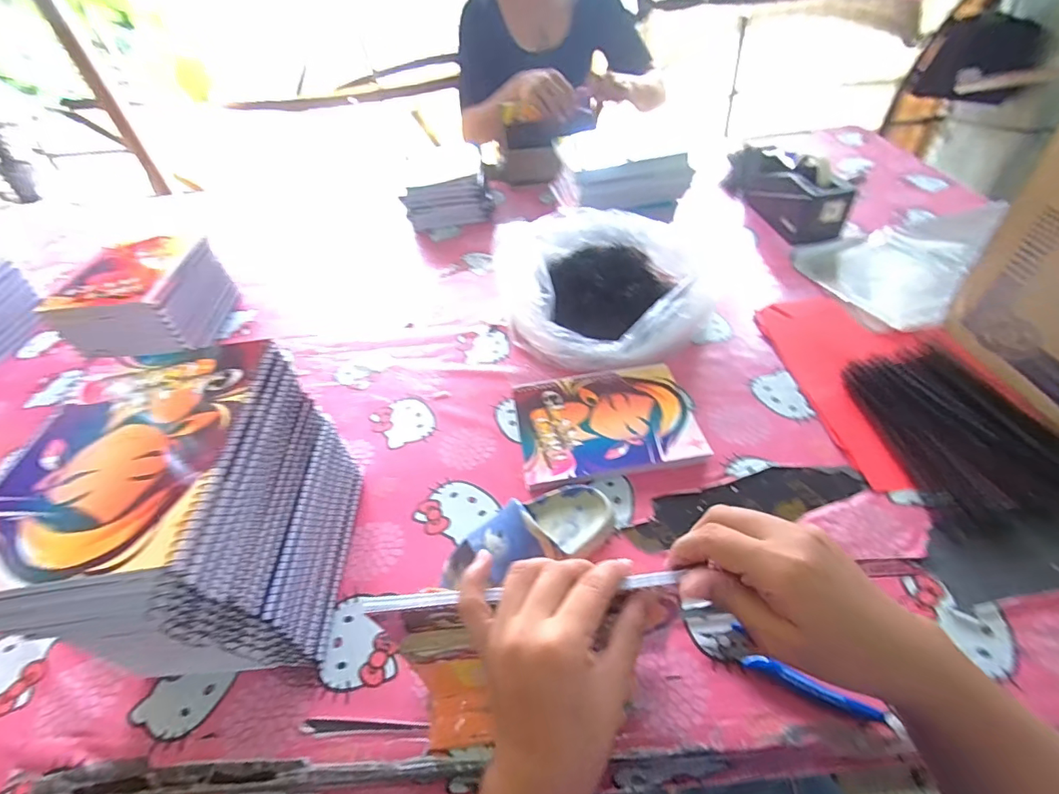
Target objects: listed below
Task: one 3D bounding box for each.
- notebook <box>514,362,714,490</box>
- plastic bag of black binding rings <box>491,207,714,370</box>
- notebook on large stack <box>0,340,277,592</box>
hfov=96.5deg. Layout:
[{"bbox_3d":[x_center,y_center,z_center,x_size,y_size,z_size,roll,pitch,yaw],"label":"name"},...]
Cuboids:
[{"bbox_3d":[0.087,0.031,0.555,0.196,0.022,0.152,-10,45,-3],"label":"notebook"},{"bbox_3d":[0.106,-0.158,0.647,0.270,0.113,0.226,-19,46,-11],"label":"plastic bag of black binding rings"},{"bbox_3d":[-0.271,0.031,0.321,0.142,0.006,0.194,-8,45,-1],"label":"notebook on large stack"}]

